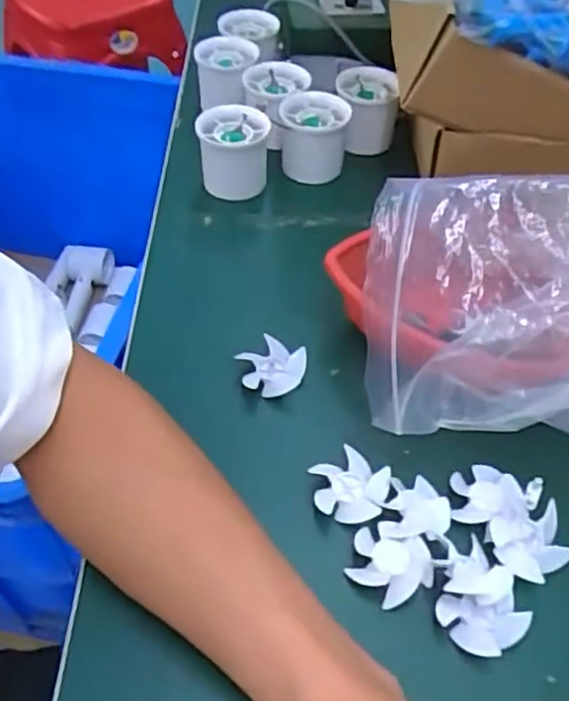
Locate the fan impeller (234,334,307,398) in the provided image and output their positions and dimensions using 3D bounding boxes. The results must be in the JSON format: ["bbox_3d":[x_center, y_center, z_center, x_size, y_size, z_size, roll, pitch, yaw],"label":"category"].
[{"bbox_3d":[-0.008,0.010,0.425,0.042,0.011,0.035,25,52,16],"label":"fan impeller"}]

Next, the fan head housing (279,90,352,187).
[{"bbox_3d":[0.023,-0.173,0.562,0.054,0.054,0.060,10,50,5],"label":"fan head housing"}]

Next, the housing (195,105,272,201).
[{"bbox_3d":[-0.040,-0.159,0.548,0.055,0.050,0.054,0,53,0],"label":"housing"}]

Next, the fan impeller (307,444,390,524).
[{"bbox_3d":[0.034,0.072,0.369,0.040,0.009,0.039,17,50,10],"label":"fan impeller"}]

